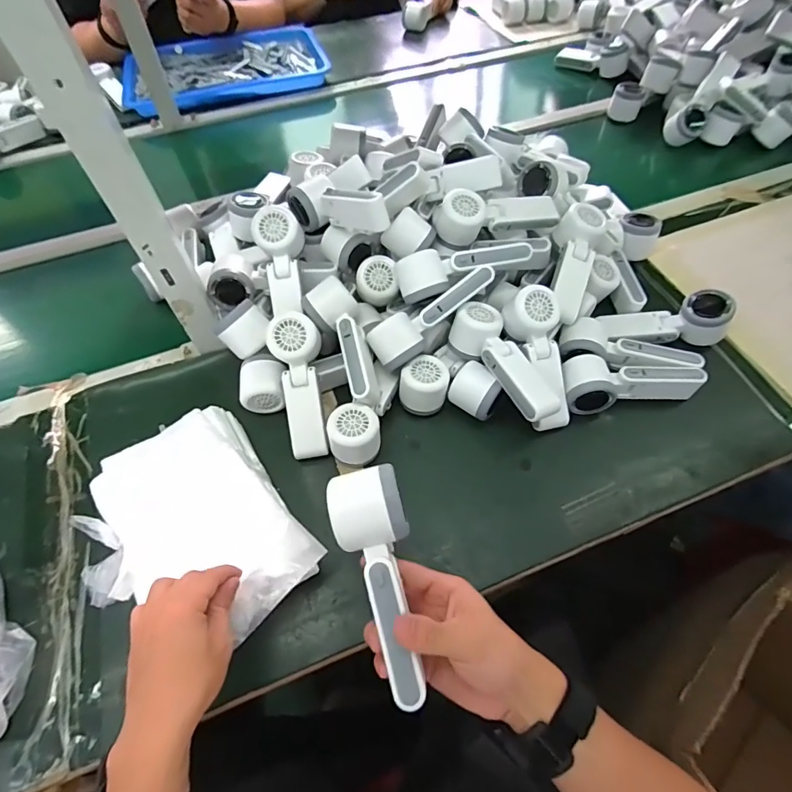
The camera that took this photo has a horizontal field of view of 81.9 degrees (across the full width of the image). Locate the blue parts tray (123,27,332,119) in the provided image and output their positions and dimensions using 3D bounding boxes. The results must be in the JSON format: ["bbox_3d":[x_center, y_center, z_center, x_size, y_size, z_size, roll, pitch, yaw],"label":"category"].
[{"bbox_3d":[-0.409,-0.791,1.117,0.484,0.069,0.321,-20,58,-10],"label":"blue parts tray"}]

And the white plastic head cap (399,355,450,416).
[{"bbox_3d":[0.035,-0.012,0.559,0.056,0.054,0.055,-1,57,2],"label":"white plastic head cap"}]

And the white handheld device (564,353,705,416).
[{"bbox_3d":[0.277,-0.019,0.550,0.165,0.045,0.064,-8,57,-3],"label":"white handheld device"}]

